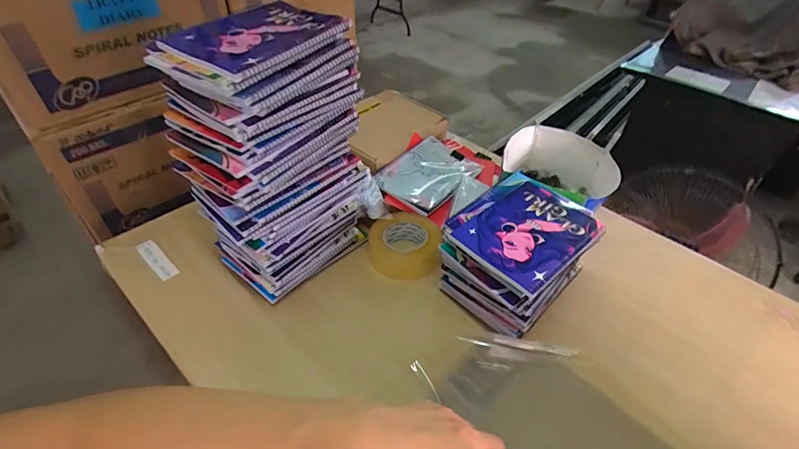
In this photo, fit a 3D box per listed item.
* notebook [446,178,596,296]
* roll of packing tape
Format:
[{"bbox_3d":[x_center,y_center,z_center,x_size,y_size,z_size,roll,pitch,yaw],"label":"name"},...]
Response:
[{"bbox_3d":[0.195,0.006,0.623,0.201,0.017,0.145,-32,53,-32],"label":"notebook"},{"bbox_3d":[0.009,0.040,0.778,0.128,0.059,0.126,5,42,2],"label":"roll of packing tape"}]

